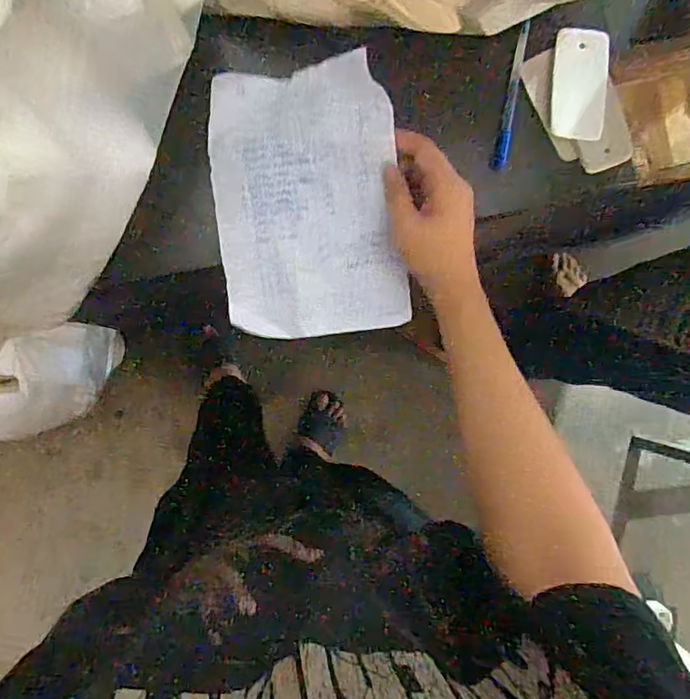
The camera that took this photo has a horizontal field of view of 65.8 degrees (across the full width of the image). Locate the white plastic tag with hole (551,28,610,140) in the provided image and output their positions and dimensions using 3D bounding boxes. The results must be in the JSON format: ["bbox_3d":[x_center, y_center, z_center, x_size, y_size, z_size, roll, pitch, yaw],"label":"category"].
[{"bbox_3d":[0.224,-0.252,0.508,0.054,0.008,0.101,6,90,-5],"label":"white plastic tag with hole"}]

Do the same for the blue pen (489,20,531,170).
[{"bbox_3d":[0.156,-0.239,0.503,0.015,0.010,0.135,9,90,-5],"label":"blue pen"}]

